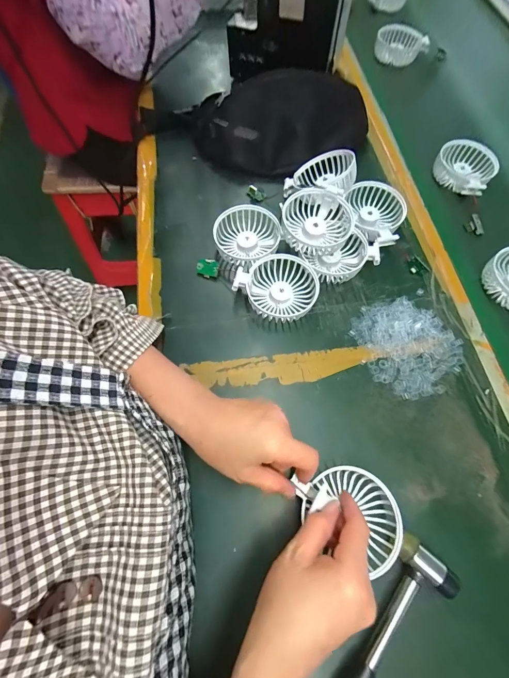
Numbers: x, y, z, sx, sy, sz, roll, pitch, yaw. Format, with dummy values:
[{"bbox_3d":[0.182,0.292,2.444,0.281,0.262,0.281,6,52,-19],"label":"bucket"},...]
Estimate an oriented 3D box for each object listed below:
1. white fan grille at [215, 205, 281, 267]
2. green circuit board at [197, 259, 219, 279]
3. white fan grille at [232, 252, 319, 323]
[{"bbox_3d":[-0.005,-0.145,0.415,0.091,0.034,0.082,36,72,13],"label":"white fan grille"},{"bbox_3d":[-0.065,-0.097,0.409,0.030,0.006,0.024,7,103,5],"label":"green circuit board"},{"bbox_3d":[0.032,-0.064,0.383,0.094,0.036,0.089,0,68,-1],"label":"white fan grille"}]

